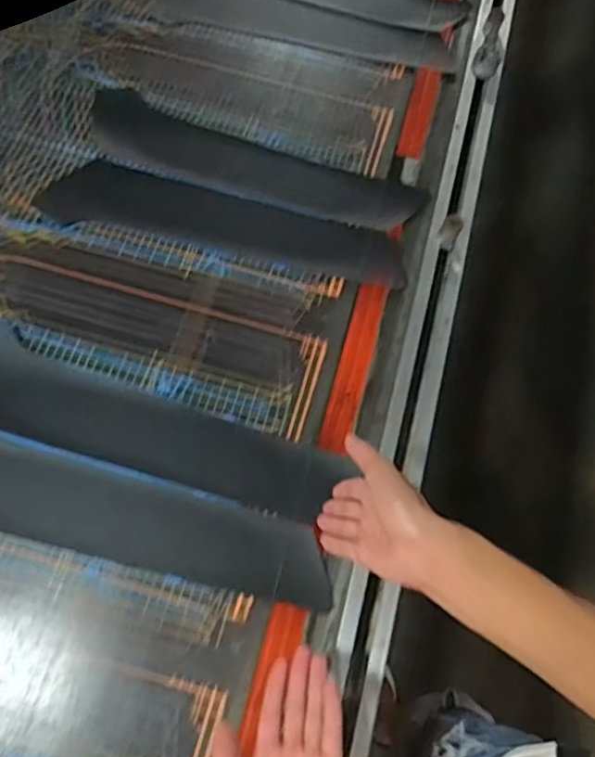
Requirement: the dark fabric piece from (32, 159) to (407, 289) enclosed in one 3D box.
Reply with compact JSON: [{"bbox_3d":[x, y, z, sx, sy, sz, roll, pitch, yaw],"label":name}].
[{"bbox_3d":[-0.096,-0.198,0.820,0.467,0.012,0.102,14,66,4],"label":"dark fabric piece"}]

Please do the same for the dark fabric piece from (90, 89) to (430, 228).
[{"bbox_3d":[-0.067,-0.290,0.859,0.468,0.008,0.102,20,66,7],"label":"dark fabric piece"}]

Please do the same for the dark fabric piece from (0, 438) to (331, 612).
[{"bbox_3d":[-0.196,0.143,0.655,0.461,0.009,0.097,13,66,4],"label":"dark fabric piece"}]

